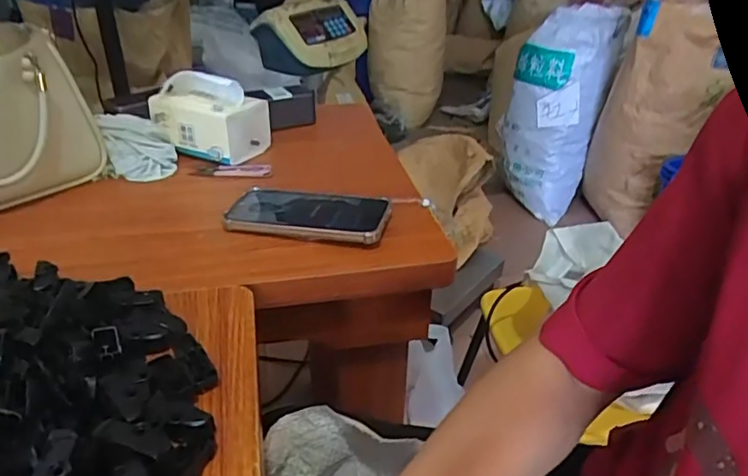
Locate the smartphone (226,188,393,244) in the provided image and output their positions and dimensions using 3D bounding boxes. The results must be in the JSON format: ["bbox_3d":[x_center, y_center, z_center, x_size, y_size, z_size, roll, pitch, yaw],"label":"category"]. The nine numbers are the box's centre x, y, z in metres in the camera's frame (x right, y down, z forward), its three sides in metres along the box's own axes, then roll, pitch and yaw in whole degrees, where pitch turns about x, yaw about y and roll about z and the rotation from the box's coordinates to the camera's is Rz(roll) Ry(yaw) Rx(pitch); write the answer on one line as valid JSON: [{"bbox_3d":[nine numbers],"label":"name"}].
[{"bbox_3d":[-0.070,-0.027,0.604,0.167,0.013,0.079,5,34,12],"label":"smartphone"}]

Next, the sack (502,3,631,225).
[{"bbox_3d":[0.564,-0.397,1.753,0.270,0.596,0.204,25,38,32],"label":"sack"}]

